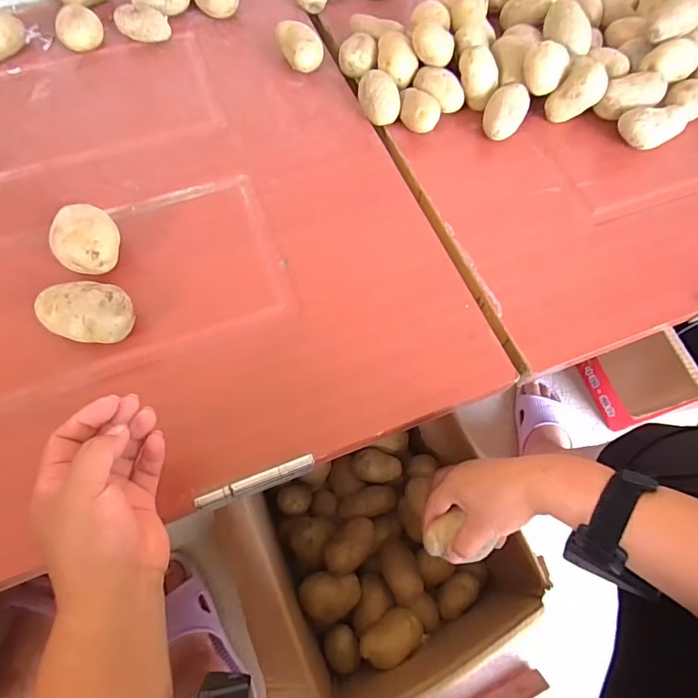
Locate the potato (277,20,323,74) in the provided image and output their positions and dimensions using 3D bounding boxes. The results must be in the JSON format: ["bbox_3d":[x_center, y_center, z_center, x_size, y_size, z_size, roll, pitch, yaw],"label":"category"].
[{"bbox_3d":[-0.064,-0.397,0.589,0.045,0.041,0.070,-23,70,-12],"label":"potato"}]

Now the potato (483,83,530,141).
[{"bbox_3d":[0.197,-0.296,0.563,0.048,0.044,0.066,23,68,7],"label":"potato"}]

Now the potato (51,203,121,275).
[{"bbox_3d":[-0.261,-0.106,0.448,0.060,0.051,0.059,1,67,-2],"label":"potato"}]

